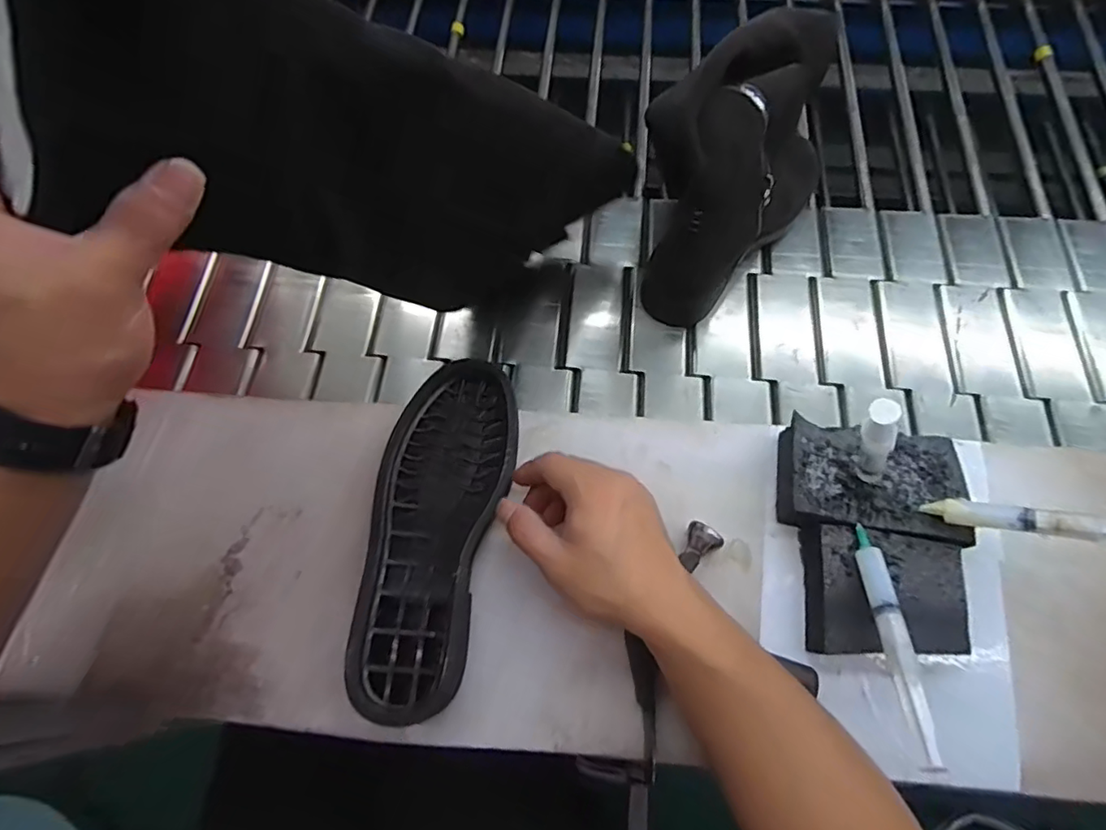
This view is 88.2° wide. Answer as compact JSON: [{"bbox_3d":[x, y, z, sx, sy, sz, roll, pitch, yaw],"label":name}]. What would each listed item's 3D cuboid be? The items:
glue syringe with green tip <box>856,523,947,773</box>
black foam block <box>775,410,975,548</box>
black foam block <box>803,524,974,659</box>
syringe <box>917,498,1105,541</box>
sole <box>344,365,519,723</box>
[{"bbox_3d":[0.217,0.140,0.363,0.016,0.017,0.146,1,54,1],"label":"glue syringe with green tip"},{"bbox_3d":[0.242,0.053,0.438,0.126,0.034,0.081,7,69,5],"label":"black foam block"},{"bbox_3d":[0.236,0.129,0.410,0.099,0.038,0.084,4,68,4],"label":"black foam block"},{"bbox_3d":[0.328,0.070,0.371,0.144,0.017,0.019,2,64,34],"label":"syringe"},{"bbox_3d":[-0.089,0.083,0.441,0.096,0.032,0.266,7,64,3],"label":"sole"}]

